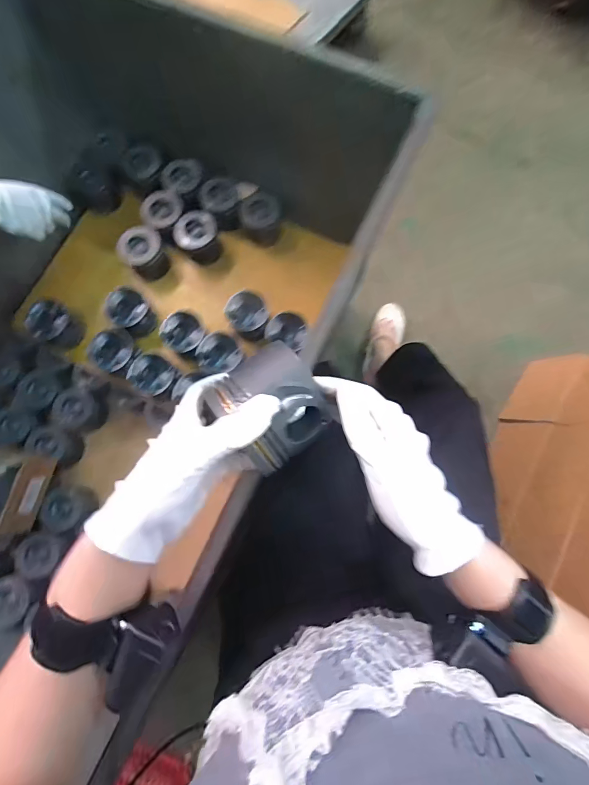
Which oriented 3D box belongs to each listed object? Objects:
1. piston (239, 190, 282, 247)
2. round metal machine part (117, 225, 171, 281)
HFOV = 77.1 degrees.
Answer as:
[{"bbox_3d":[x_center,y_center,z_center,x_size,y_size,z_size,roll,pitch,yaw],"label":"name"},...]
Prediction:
[{"bbox_3d":[-0.076,-0.398,0.844,0.091,0.059,0.092,-16,80,-3],"label":"piston"},{"bbox_3d":[-0.338,-0.310,0.831,0.091,0.074,0.086,0,79,0],"label":"round metal machine part"}]

